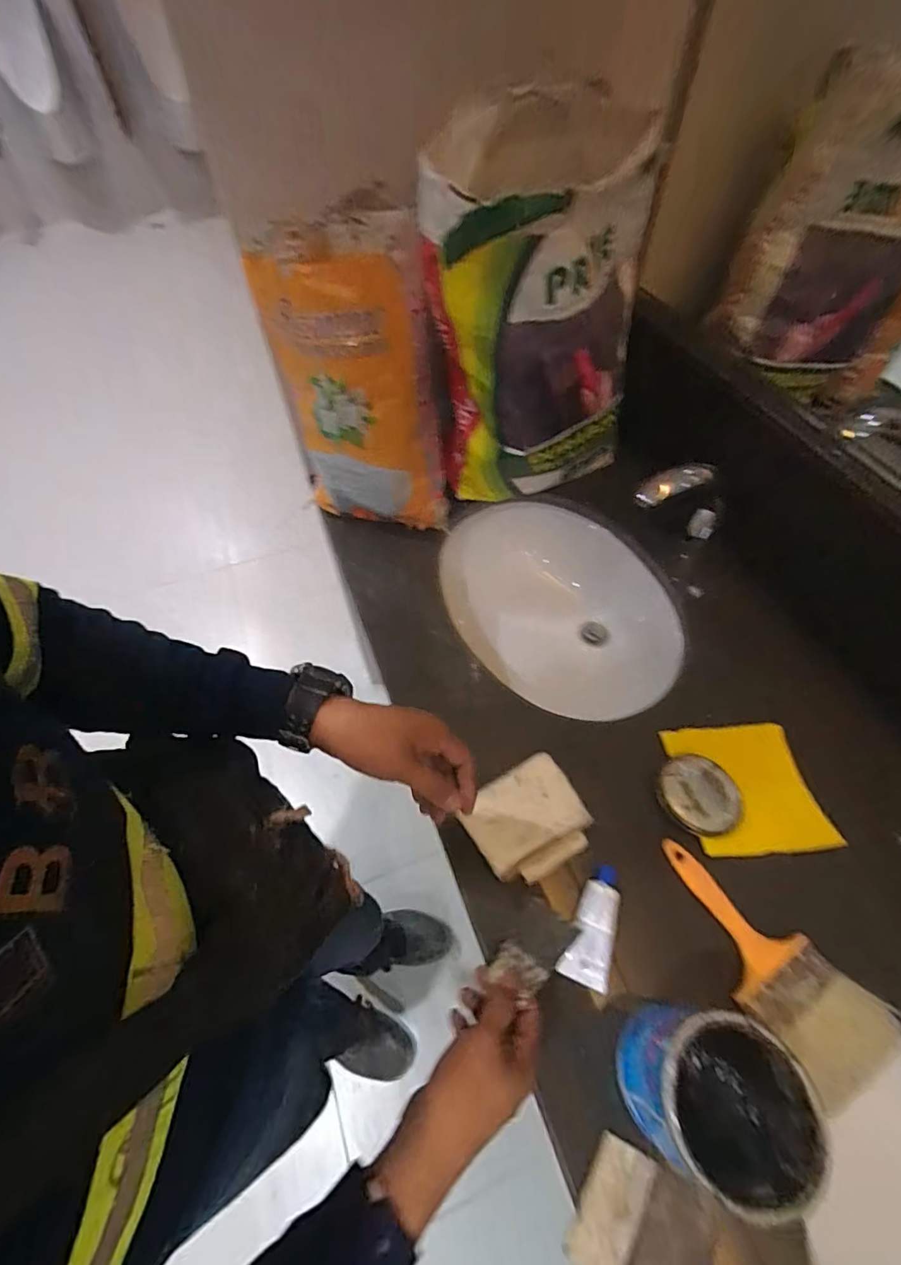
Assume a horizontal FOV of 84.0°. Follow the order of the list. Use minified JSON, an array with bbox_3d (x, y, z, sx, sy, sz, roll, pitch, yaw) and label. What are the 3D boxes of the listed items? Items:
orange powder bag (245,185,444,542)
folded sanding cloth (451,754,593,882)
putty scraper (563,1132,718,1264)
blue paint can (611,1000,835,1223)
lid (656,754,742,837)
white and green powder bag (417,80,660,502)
[{"bbox_3d":[-0.125,-0.314,0.676,0.220,0.379,0.092,-5,57,-2],"label":"orange powder bag"},{"bbox_3d":[0.085,0.211,0.561,0.128,0.013,0.110,-25,55,-13],"label":"folded sanding cloth"},{"bbox_3d":[0.150,0.481,0.393,0.100,0.017,0.098,30,62,19],"label":"putty scraper"},{"bbox_3d":[0.201,0.362,0.390,0.113,0.118,0.102,8,57,6],"label":"blue paint can"},{"bbox_3d":[0.286,0.185,0.574,0.089,0.009,0.088,0,57,0],"label":"lid"},{"bbox_3d":[0.123,-0.365,0.682,0.283,0.443,0.124,-7,66,1],"label":"white and green powder bag"}]

